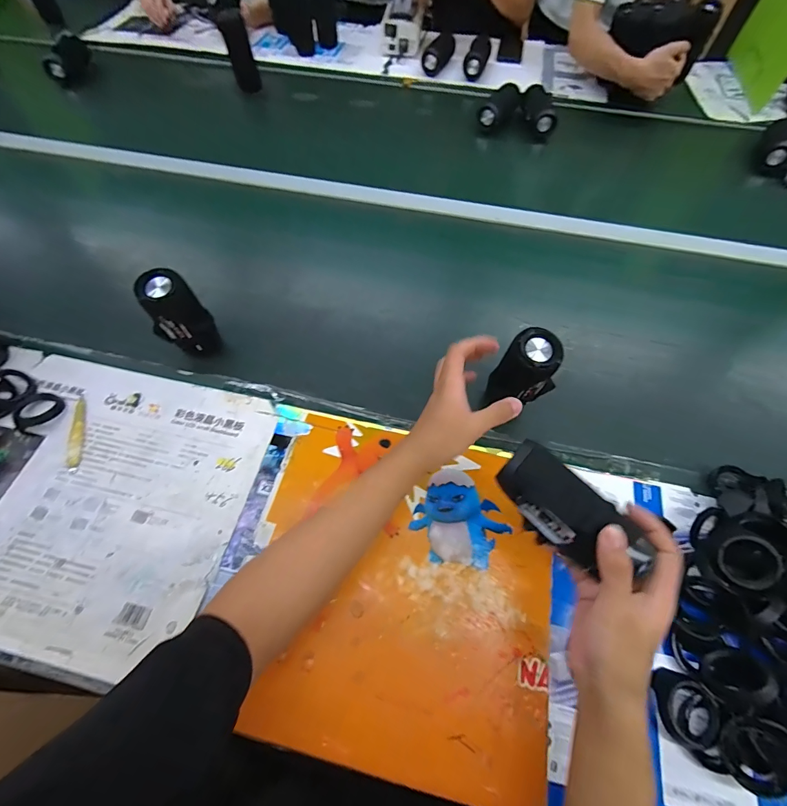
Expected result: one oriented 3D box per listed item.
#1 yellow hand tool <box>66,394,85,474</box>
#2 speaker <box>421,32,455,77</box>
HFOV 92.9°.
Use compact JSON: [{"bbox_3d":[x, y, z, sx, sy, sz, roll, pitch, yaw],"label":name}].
[{"bbox_3d":[-0.458,0.042,0.542,0.017,0.006,0.125,-14,64,-8],"label":"yellow hand tool"},{"bbox_3d":[0.131,-1.027,1.112,0.058,0.061,0.140,22,65,10],"label":"speaker"}]

